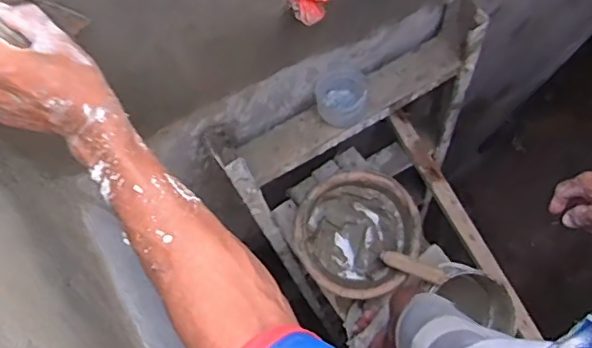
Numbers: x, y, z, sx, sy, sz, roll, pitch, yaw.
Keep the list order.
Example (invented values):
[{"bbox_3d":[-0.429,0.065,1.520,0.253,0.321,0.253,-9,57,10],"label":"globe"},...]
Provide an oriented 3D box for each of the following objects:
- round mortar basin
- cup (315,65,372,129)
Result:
[{"bbox_3d":[0.128,0.123,1.204,0.239,0.095,0.247,0,76,1],"label":"round mortar basin"},{"bbox_3d":[0.085,-0.132,1.008,0.095,0.074,0.088,0,76,1],"label":"cup"}]

